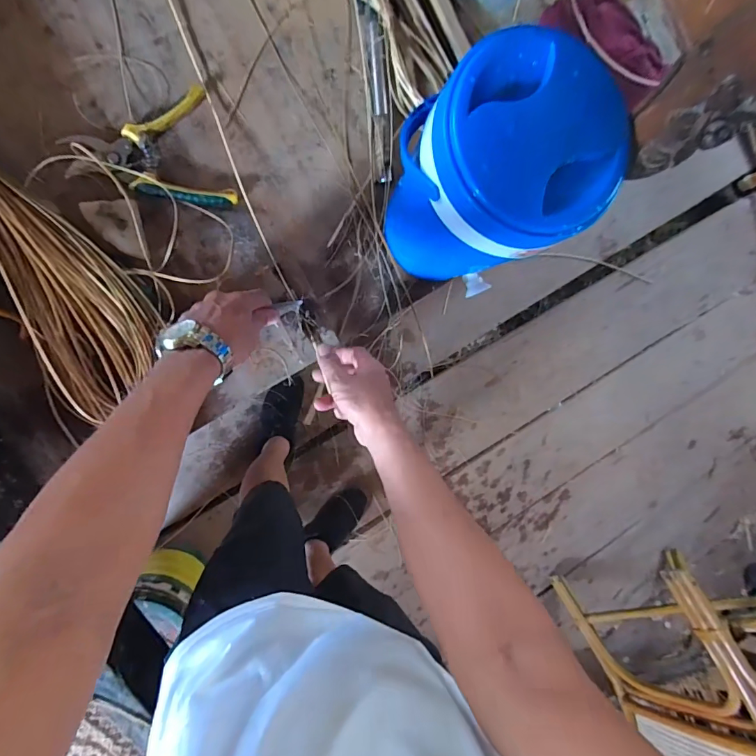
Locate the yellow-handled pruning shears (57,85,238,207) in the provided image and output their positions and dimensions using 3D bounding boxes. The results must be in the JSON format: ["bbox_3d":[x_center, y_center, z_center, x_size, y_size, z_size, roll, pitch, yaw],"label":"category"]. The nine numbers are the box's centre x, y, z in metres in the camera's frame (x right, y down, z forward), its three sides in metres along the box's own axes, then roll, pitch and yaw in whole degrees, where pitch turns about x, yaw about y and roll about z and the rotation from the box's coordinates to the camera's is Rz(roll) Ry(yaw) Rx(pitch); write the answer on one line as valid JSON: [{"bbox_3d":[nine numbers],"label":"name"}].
[{"bbox_3d":[-0.277,-0.268,0.499,0.167,0.034,0.140,-16,95,-11],"label":"yellow-handled pruning shears"}]

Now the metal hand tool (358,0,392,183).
[{"bbox_3d":[0.000,-0.373,0.554,0.026,0.019,0.222,-7,93,-11],"label":"metal hand tool"}]

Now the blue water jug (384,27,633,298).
[{"bbox_3d":[0.116,-0.200,0.457,0.161,0.248,0.161,0,92,-12],"label":"blue water jug"}]

